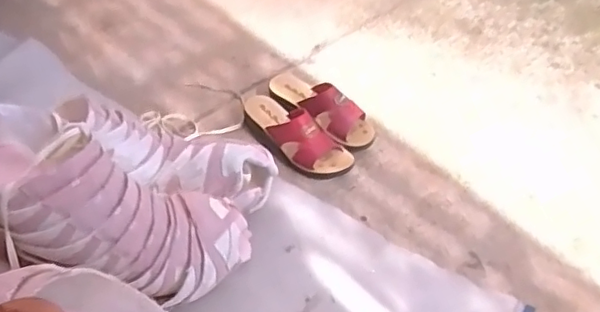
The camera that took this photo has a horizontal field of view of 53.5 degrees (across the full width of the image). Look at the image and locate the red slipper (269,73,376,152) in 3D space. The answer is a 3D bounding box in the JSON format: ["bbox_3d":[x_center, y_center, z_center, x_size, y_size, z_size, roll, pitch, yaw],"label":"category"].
[{"bbox_3d":[0.039,-0.095,1.114,0.229,0.077,0.088,34,53,22],"label":"red slipper"}]

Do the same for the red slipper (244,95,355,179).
[{"bbox_3d":[-0.013,-0.046,1.059,0.231,0.081,0.087,36,54,23],"label":"red slipper"}]

